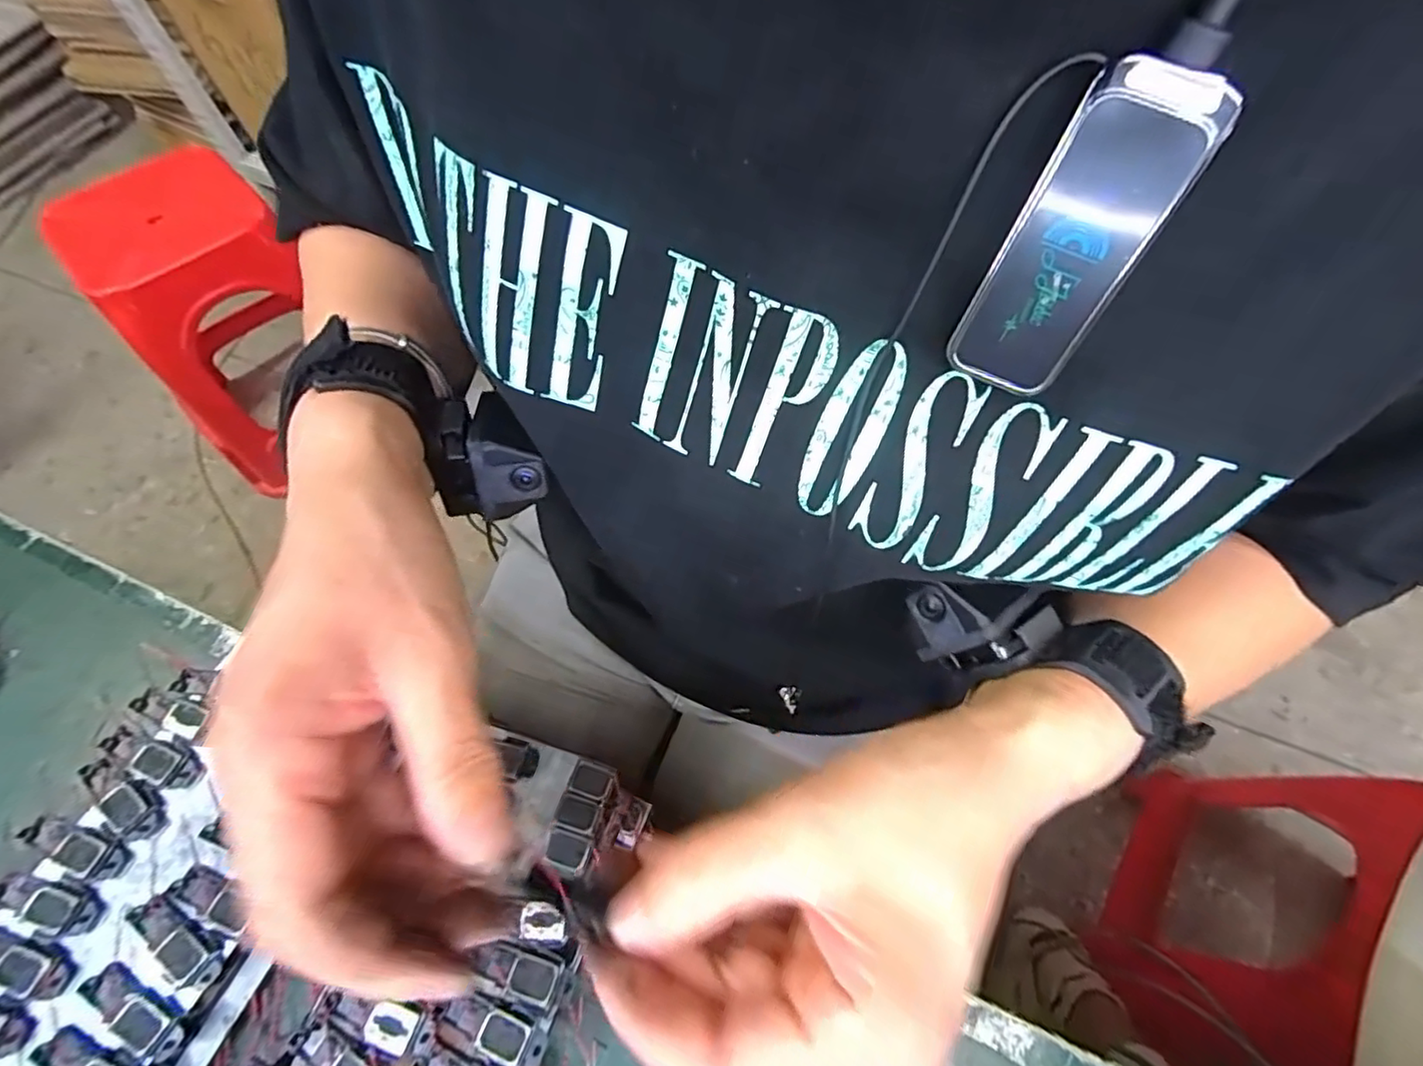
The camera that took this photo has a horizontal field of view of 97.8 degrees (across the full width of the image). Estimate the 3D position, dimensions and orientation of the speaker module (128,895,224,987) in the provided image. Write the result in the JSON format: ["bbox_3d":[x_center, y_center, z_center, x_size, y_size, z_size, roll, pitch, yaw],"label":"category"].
[{"bbox_3d":[-0.194,0.147,0.224,0.037,0.008,0.015,31,68,16],"label":"speaker module"}]

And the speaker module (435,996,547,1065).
[{"bbox_3d":[-0.075,0.169,0.210,0.038,0.004,0.014,16,65,9],"label":"speaker module"}]

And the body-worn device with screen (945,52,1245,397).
[{"bbox_3d":[0.078,-0.061,0.134,0.027,0.064,0.006,23,40,6],"label":"body-worn device with screen"}]

